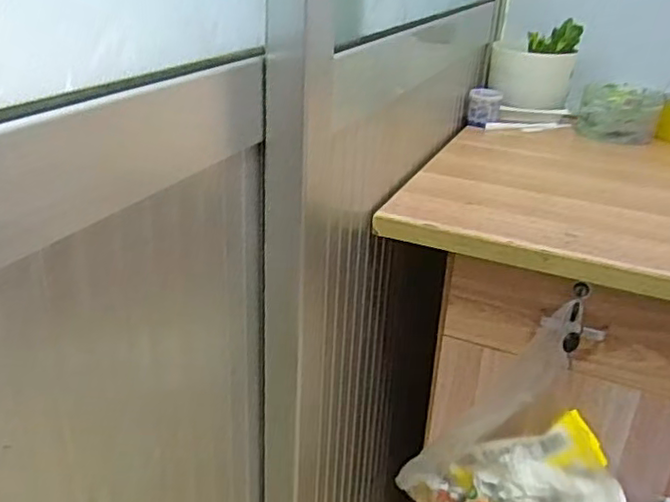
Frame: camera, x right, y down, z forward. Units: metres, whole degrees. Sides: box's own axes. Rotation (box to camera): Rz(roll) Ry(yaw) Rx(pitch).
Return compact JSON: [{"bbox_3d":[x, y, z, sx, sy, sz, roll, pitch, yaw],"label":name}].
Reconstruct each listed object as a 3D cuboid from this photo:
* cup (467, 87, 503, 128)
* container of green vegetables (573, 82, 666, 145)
[{"bbox_3d":[0.238,-0.227,1.045,0.051,0.054,0.052,10,26,13],"label":"cup"},{"bbox_3d":[0.440,-0.214,1.025,0.124,0.079,0.104,14,28,22],"label":"container of green vegetables"}]

